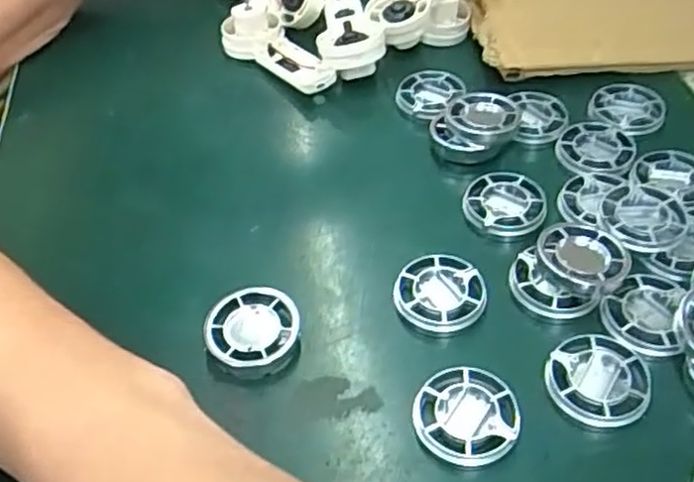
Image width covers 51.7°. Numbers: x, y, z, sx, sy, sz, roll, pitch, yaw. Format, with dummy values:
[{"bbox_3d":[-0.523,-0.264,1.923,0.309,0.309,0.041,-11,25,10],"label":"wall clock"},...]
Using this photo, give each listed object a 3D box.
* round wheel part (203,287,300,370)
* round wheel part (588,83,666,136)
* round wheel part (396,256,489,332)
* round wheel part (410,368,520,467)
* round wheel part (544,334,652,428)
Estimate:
[{"bbox_3d":[-0.040,0.039,0.307,0.040,0.015,0.038,-1,48,1],"label":"round wheel part"},{"bbox_3d":[0.154,-0.073,0.394,0.038,0.005,0.037,-1,48,1],"label":"round wheel part"},{"bbox_3d":[0.041,0.022,0.316,0.039,0.006,0.038,-1,48,1],"label":"round wheel part"},{"bbox_3d":[0.046,0.068,0.278,0.038,0.011,0.038,-1,48,1],"label":"round wheel part"},{"bbox_3d":[0.099,0.057,0.287,0.038,0.015,0.039,-1,48,1],"label":"round wheel part"}]

